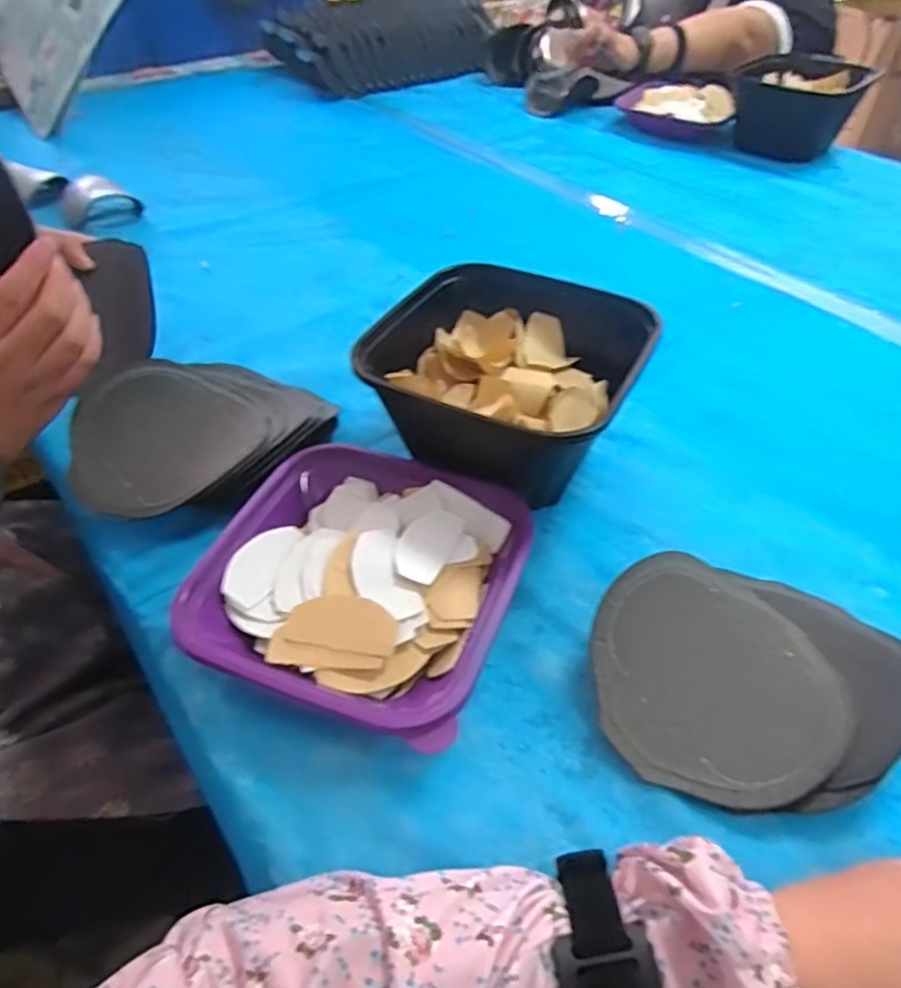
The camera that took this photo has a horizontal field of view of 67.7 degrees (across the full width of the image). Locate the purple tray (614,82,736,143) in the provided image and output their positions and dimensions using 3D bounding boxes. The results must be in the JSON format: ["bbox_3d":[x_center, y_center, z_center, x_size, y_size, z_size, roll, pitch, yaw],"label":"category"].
[{"bbox_3d":[0.378,-0.658,1.145,0.188,0.054,0.161,10,46,11],"label":"purple tray"}]

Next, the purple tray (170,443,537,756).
[{"bbox_3d":[-0.054,0.053,0.429,0.189,0.039,0.190,17,47,17],"label":"purple tray"}]

